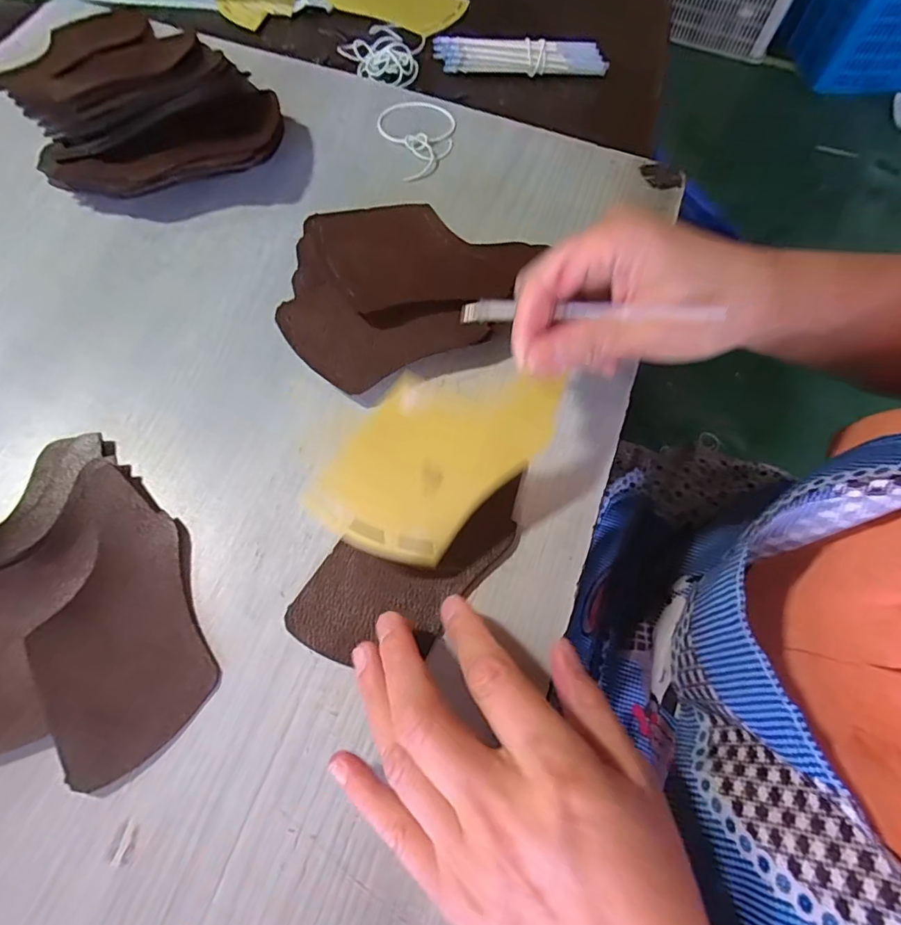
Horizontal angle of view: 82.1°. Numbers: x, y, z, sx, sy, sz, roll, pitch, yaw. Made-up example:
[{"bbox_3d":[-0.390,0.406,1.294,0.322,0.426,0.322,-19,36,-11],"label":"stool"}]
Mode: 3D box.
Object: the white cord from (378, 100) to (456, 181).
[{"bbox_3d":[-0.021,-0.253,0.398,0.058,0.005,0.073,-21,69,-11],"label":"white cord"}]

